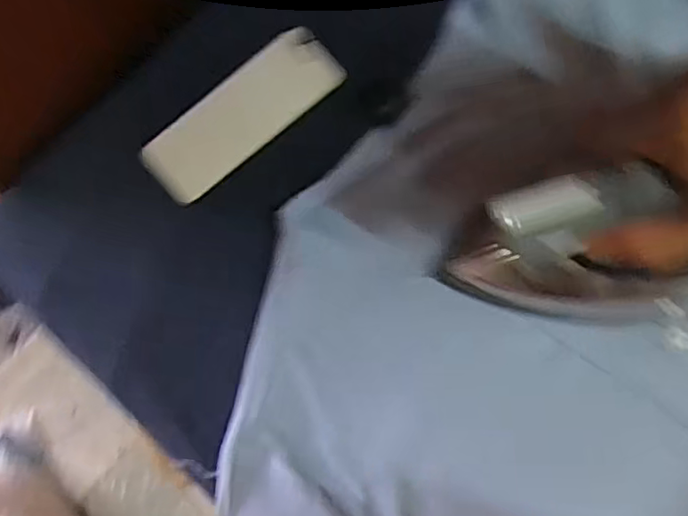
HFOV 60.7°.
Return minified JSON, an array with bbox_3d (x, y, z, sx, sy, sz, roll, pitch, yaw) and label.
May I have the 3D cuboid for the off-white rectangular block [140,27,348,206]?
[{"bbox_3d":[-0.058,-0.086,0.351,0.128,0.008,0.047,-43,81,-6],"label":"off-white rectangular block"}]

